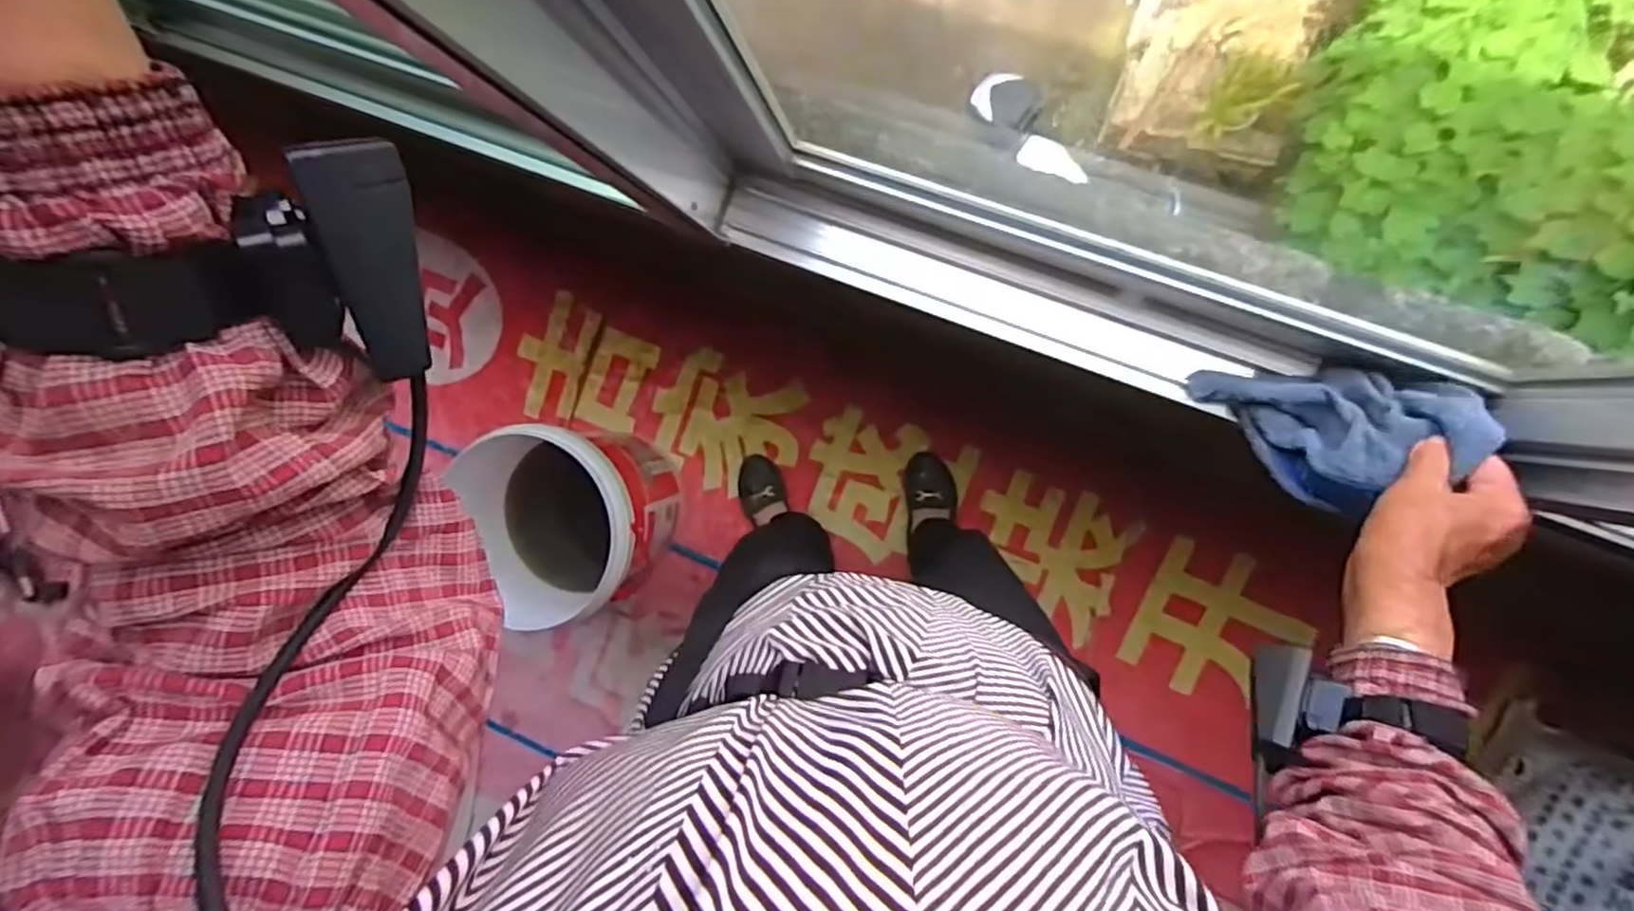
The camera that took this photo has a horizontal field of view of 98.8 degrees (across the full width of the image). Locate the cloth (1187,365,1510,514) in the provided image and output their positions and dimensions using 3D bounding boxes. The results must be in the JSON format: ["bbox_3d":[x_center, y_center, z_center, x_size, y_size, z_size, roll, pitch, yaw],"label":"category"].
[{"bbox_3d":[0.391,-0.011,0.527,0.152,0.130,0.103,1,96,7],"label":"cloth"}]

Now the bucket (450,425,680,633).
[{"bbox_3d":[-0.405,0.099,1.174,0.290,0.321,0.303,1,94,10],"label":"bucket"}]

